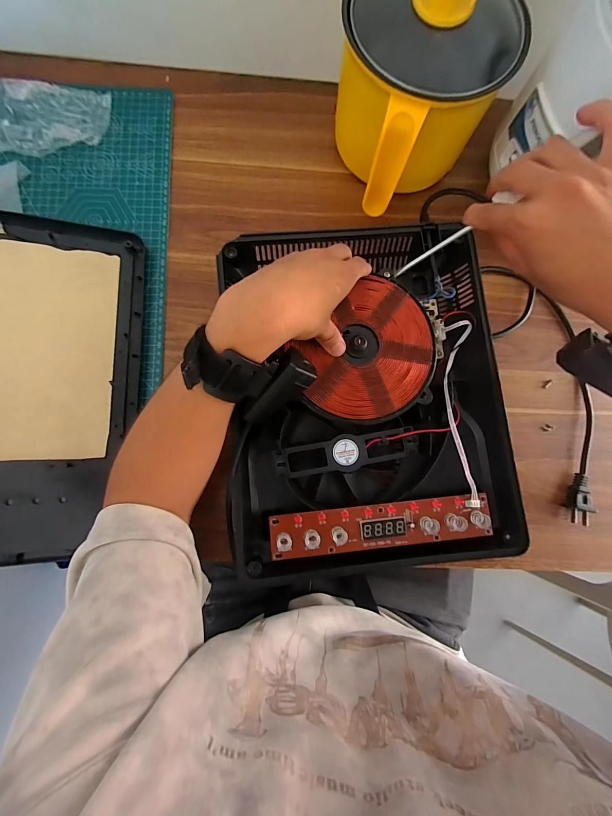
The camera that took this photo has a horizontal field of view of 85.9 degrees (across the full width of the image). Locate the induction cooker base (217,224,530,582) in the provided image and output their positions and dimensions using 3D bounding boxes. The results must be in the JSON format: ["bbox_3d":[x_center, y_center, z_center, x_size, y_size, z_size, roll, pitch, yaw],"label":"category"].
[{"bbox_3d":[0.058,-0.015,0.340,0.269,0.045,0.347,-5,82,-4],"label":"induction cooker base"}]

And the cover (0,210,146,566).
[{"bbox_3d":[-0.322,-0.029,0.318,0.287,0.023,0.352,2,84,-17],"label":"cover"}]

